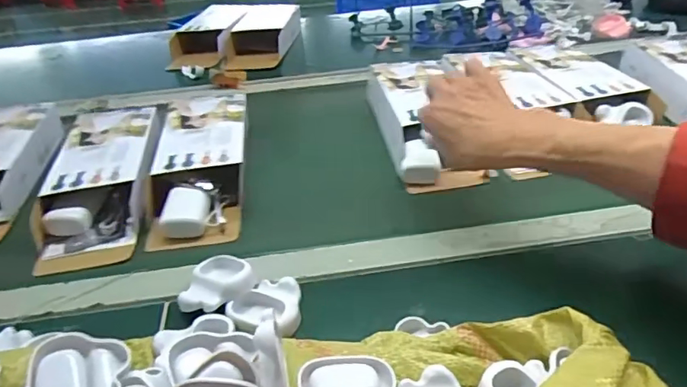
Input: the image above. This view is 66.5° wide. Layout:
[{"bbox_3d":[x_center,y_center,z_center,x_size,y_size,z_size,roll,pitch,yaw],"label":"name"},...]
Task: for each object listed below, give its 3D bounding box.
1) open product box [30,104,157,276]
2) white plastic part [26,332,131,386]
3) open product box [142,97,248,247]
[{"bbox_3d":[-0.273,-0.024,0.589,0.105,0.040,0.245,-6,41,-2],"label":"open product box"},{"bbox_3d":[-0.183,0.128,0.357,0.060,0.020,0.059,11,45,-6],"label":"white plastic part"},{"bbox_3d":[-0.165,-0.043,0.601,0.104,0.042,0.241,-9,41,-5],"label":"open product box"}]

